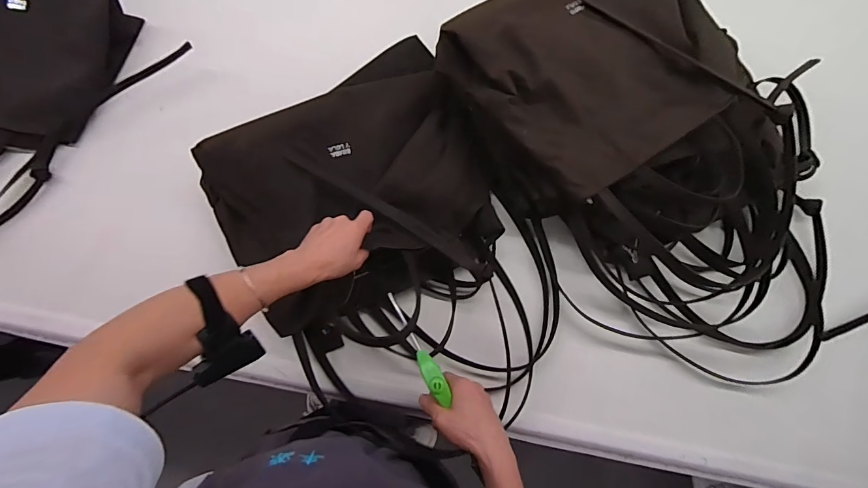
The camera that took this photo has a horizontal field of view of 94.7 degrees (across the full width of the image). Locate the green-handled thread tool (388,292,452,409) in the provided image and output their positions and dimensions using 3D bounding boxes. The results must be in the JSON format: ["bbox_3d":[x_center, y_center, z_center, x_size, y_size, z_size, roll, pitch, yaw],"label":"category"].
[{"bbox_3d":[-0.020,0.124,0.485,0.021,0.016,0.146,-27,66,-10],"label":"green-handled thread tool"}]

